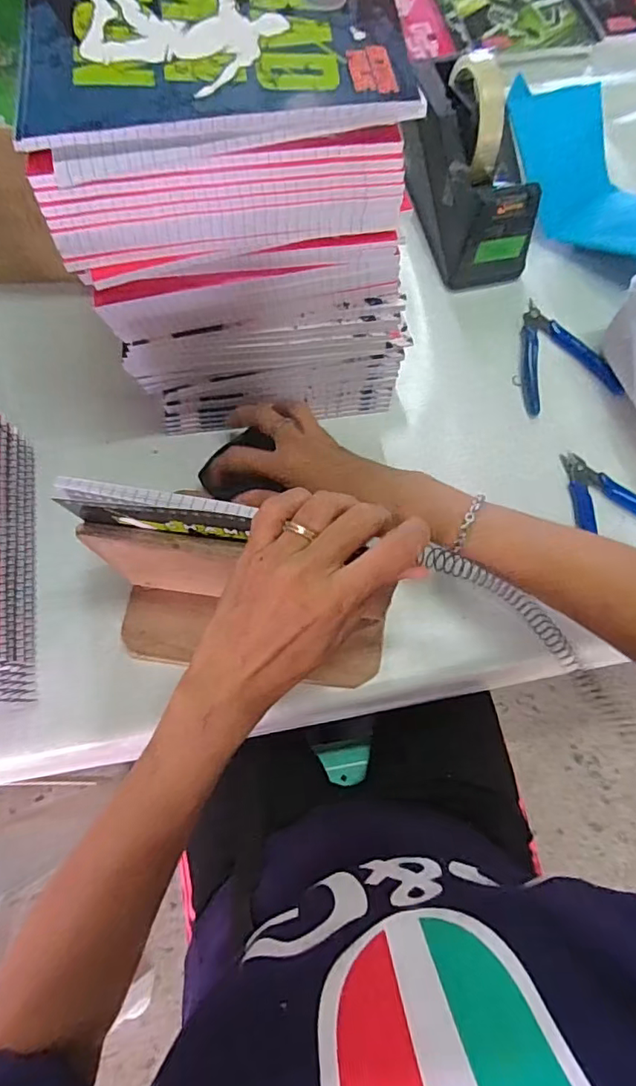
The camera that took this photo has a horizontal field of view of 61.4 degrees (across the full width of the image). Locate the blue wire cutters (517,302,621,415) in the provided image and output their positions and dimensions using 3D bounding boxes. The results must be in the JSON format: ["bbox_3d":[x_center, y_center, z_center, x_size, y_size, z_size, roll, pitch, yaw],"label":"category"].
[{"bbox_3d":[0.221,-0.181,0.503,0.080,0.015,0.119,-12,71,-4],"label":"blue wire cutters"}]

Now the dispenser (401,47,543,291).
[{"bbox_3d":[0.145,-0.353,0.503,0.078,0.113,0.167,-19,72,-6],"label":"dispenser"}]

